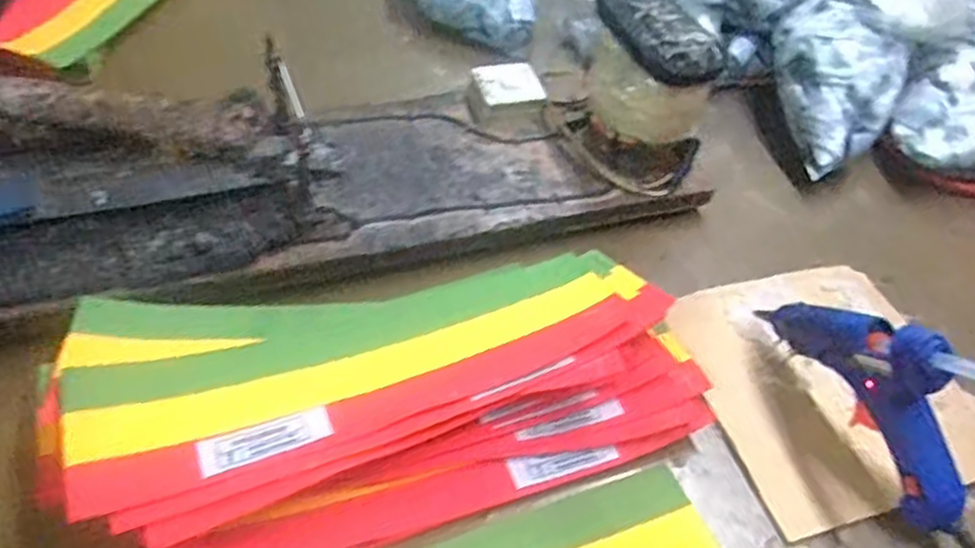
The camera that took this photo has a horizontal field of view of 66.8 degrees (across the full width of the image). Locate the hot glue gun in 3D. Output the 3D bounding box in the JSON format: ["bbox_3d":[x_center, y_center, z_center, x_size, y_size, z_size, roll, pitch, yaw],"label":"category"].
[{"bbox_3d":[0.199,0.055,0.381,0.023,0.097,0.136,-20,53,-22],"label":"hot glue gun"}]

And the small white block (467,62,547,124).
[{"bbox_3d":[0.013,-0.134,0.552,0.051,0.026,0.044,-8,49,-13],"label":"small white block"}]

